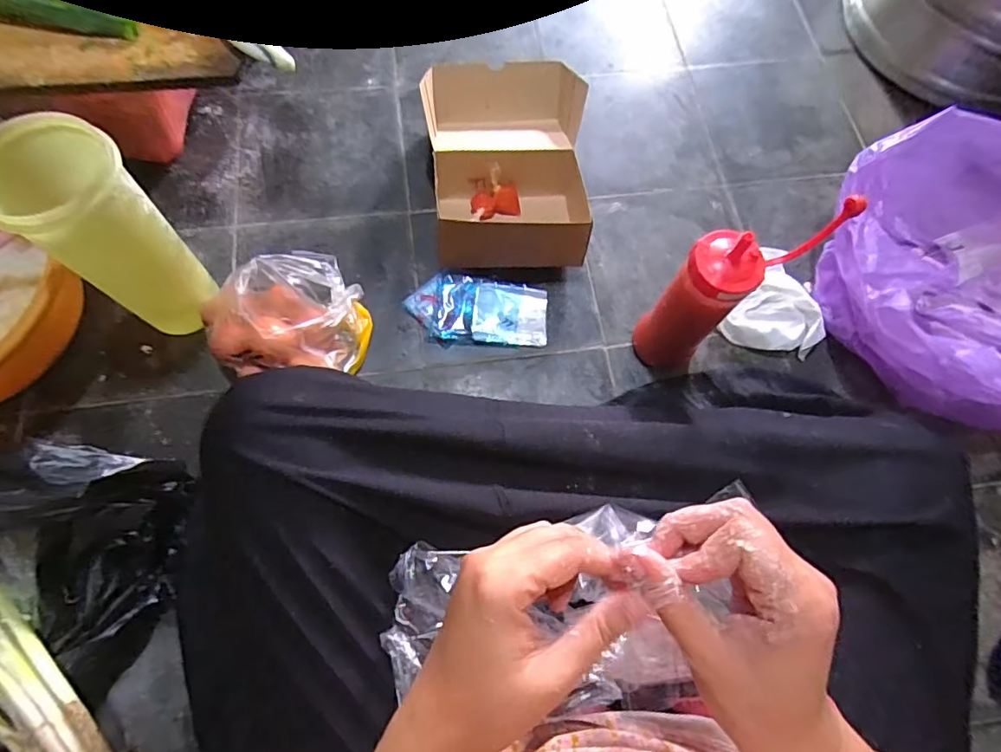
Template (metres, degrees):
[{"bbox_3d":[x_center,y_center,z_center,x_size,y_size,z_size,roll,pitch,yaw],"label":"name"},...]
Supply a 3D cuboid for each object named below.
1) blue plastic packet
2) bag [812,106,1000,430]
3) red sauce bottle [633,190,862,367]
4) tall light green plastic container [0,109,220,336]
[{"bbox_3d":[-0.025,-0.073,0.589,0.153,0.016,0.074,6,69,0],"label":"blue plastic packet"},{"bbox_3d":[0.485,-0.102,0.546,0.229,0.167,0.301,1,69,-2],"label":"bag"},{"bbox_3d":[0.201,-0.079,0.500,0.099,0.209,0.064,-31,73,-13],"label":"red sauce bottle"},{"bbox_3d":[-0.336,-0.114,0.478,0.086,0.217,0.092,39,72,12],"label":"tall light green plastic container"}]

